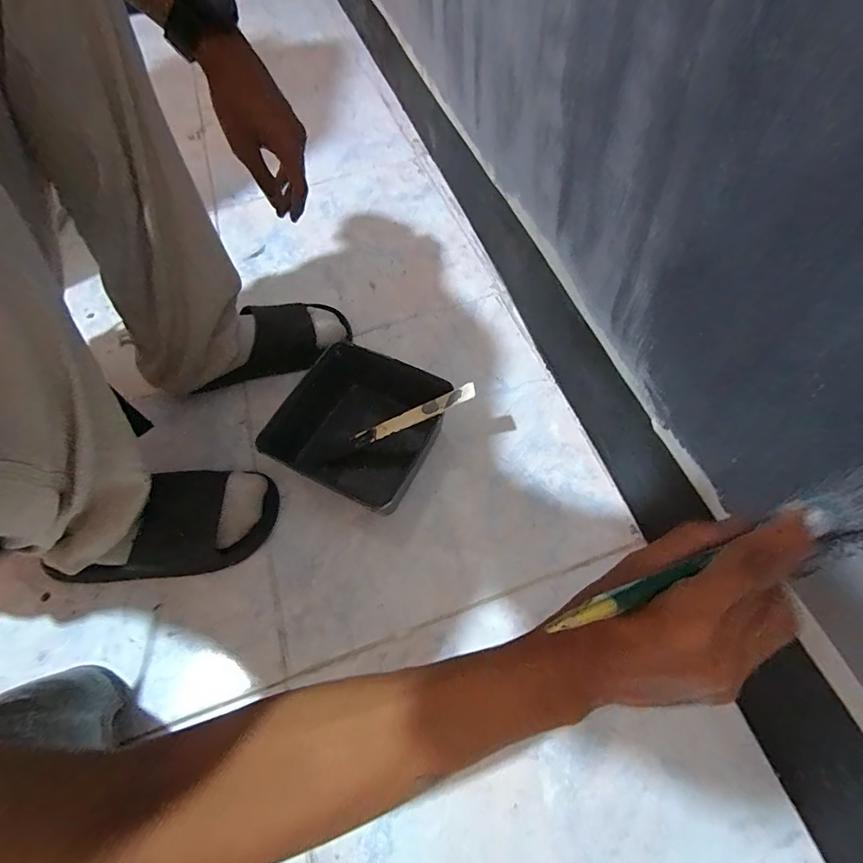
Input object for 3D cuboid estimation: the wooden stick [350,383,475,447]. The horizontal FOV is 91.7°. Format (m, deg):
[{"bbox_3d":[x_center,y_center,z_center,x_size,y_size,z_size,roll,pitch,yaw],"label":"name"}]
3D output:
[{"bbox_3d":[-0.022,-0.016,0.465,0.152,0.010,0.022,-22,60,19],"label":"wooden stick"}]

